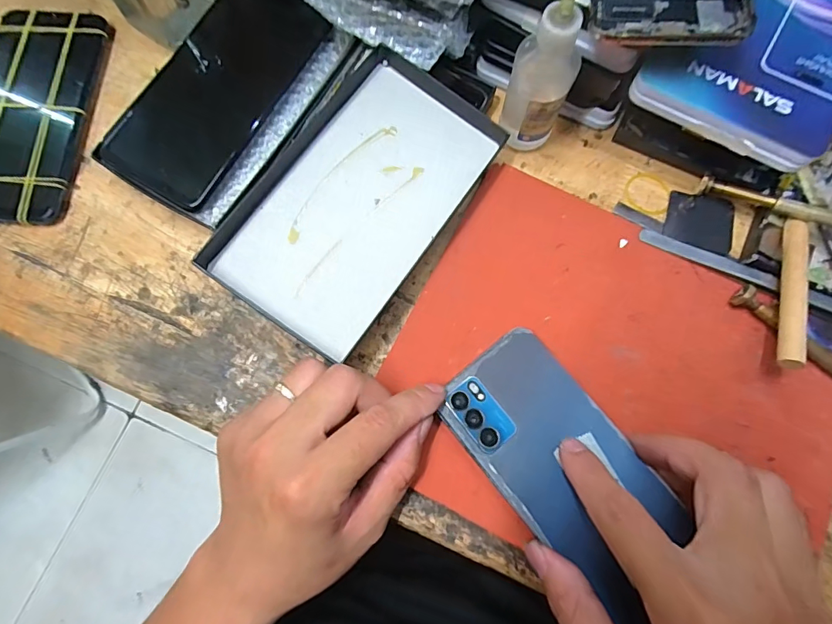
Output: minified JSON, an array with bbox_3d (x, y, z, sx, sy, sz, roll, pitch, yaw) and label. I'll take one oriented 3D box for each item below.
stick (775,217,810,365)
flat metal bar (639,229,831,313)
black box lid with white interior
[{"bbox_3d":[0.210,-0.013,0.252,0.010,0.010,0.096,21,67,4],"label":"stick"},{"bbox_3d":[0.198,-0.024,0.273,0.126,0.005,0.011,24,82,11],"label":"flat metal bar"},{"bbox_3d":[-0.033,-0.066,0.271,0.100,0.030,0.170,33,80,7],"label":"black box lid with white interior"}]

